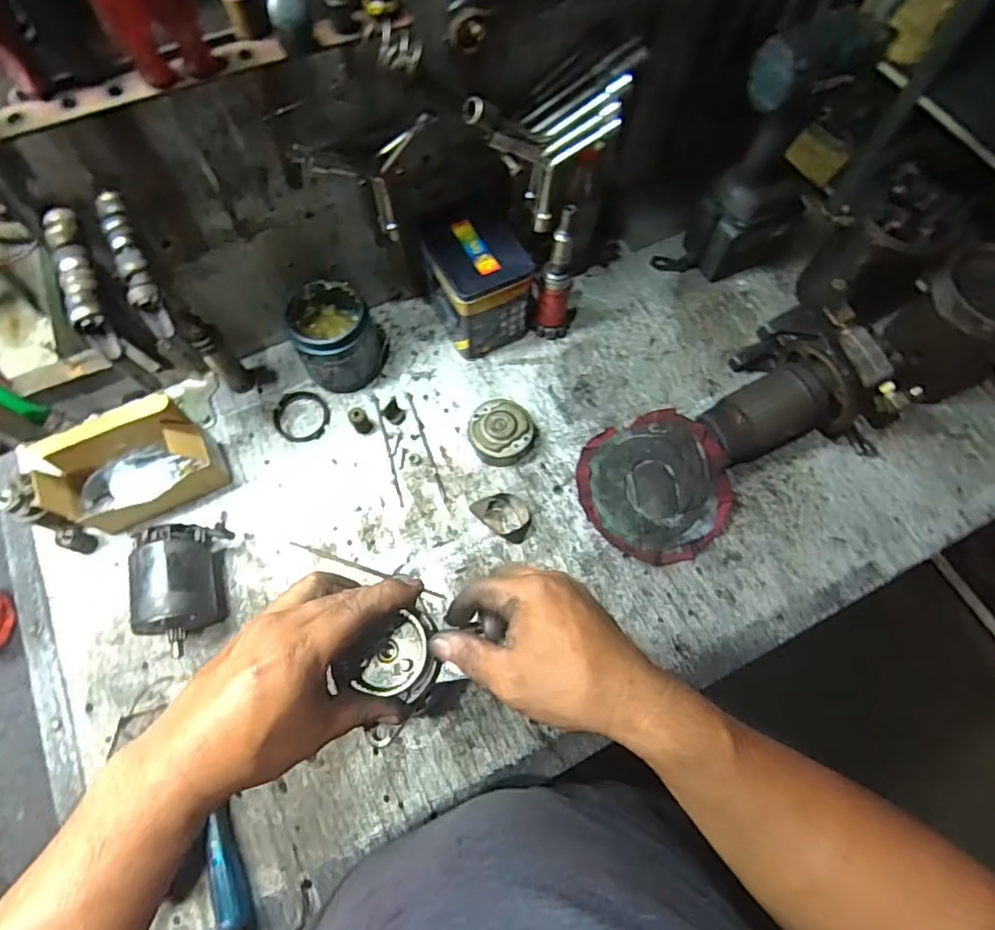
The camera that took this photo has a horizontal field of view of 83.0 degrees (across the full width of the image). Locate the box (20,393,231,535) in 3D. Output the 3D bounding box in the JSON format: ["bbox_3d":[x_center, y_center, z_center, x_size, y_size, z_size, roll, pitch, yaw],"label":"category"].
[{"bbox_3d":[-0.377,0.007,0.585,0.148,0.112,0.085,-30,73,-12],"label":"box"}]

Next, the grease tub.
[{"bbox_3d":[-0.183,-0.149,0.647,0.094,0.095,0.085,-26,73,-11],"label":"grease tub"}]

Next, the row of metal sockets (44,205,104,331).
[{"bbox_3d":[-0.328,-0.154,0.436,0.021,0.016,0.116,-23,70,-11],"label":"row of metal sockets"}]

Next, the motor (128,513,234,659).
[{"bbox_3d":[-0.318,0.123,0.562,0.077,0.072,0.124,-5,67,-4],"label":"motor"}]

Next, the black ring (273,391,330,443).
[{"bbox_3d":[-0.234,-0.059,0.676,0.066,0.005,0.064,1,70,-2],"label":"black ring"}]

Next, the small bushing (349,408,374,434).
[{"bbox_3d":[-0.158,-0.052,0.648,0.020,0.039,0.022,1,70,-2],"label":"small bushing"}]

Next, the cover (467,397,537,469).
[{"bbox_3d":[0.005,-0.038,0.656,0.074,0.034,0.072,1,70,-2],"label":"cover"}]

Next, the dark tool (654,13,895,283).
[{"bbox_3d":[0.299,-0.338,0.638,0.140,0.304,0.080,-24,71,-10],"label":"dark tool"}]

